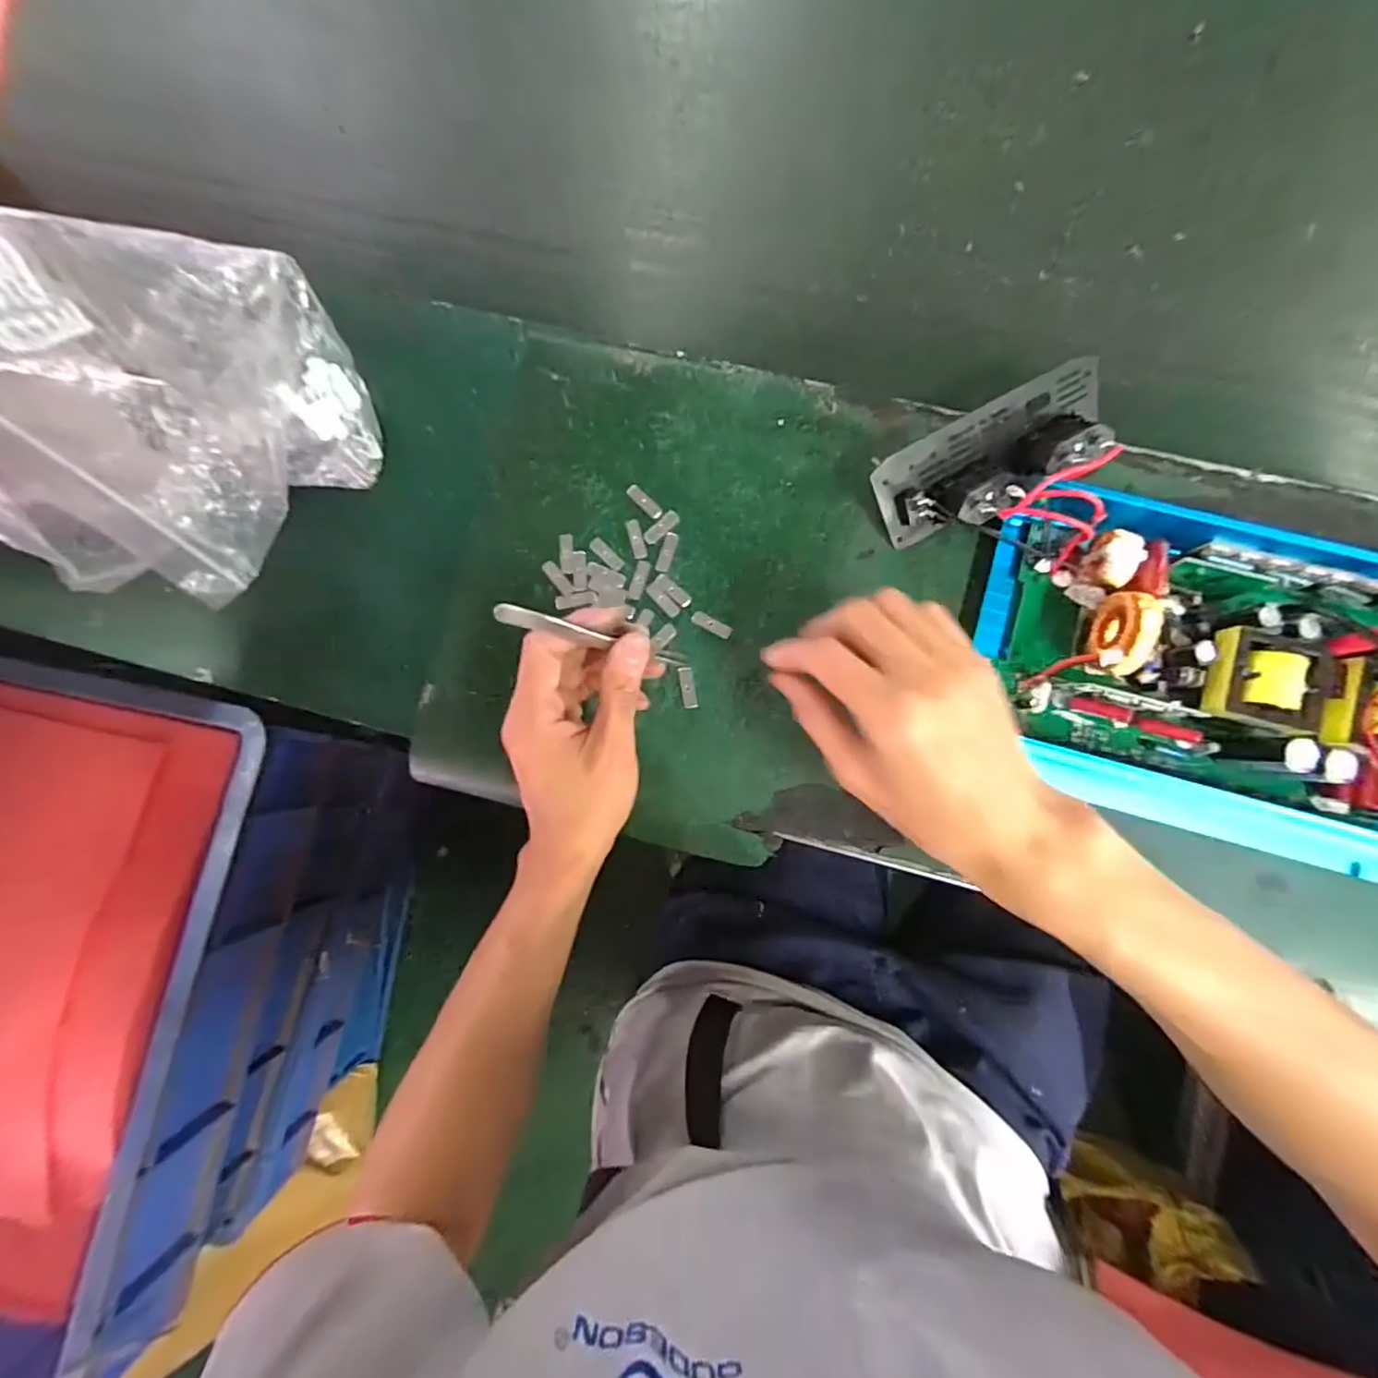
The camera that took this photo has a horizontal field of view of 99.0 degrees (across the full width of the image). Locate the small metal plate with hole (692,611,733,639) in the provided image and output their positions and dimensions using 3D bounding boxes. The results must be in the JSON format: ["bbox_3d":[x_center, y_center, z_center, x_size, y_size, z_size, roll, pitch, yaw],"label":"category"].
[{"bbox_3d":[0.014,-0.040,0.365,0.026,0.004,0.008,28,84,7],"label":"small metal plate with hole"}]

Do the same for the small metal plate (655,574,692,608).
[{"bbox_3d":[-0.009,-0.063,0.370,0.026,0.004,0.009,44,88,8],"label":"small metal plate"}]

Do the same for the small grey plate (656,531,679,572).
[{"bbox_3d":[-0.014,-0.087,0.373,0.009,0.004,0.026,17,83,5],"label":"small grey plate"}]

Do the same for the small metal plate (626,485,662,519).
[{"bbox_3d":[-0.029,-0.120,0.376,0.009,0.004,0.029,-44,82,-2],"label":"small metal plate"}]

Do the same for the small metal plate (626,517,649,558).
[{"bbox_3d":[-0.034,-0.096,0.374,0.009,0.004,0.027,-15,81,1],"label":"small metal plate"}]

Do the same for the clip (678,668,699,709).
[{"bbox_3d":[0.000,-0.001,0.364,0.009,0.004,0.025,-10,81,2],"label":"clip"}]

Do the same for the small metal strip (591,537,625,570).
[{"bbox_3d":[-0.052,-0.086,0.374,0.026,0.004,0.008,41,88,8],"label":"small metal strip"}]

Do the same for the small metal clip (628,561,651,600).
[{"bbox_3d":[-0.032,-0.069,0.372,0.009,0.004,0.026,17,83,5],"label":"small metal clip"}]

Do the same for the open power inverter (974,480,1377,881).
[{"bbox_3d":[0.306,-0.001,0.310,0.281,0.084,0.154,15,83,5],"label":"open power inverter"}]

